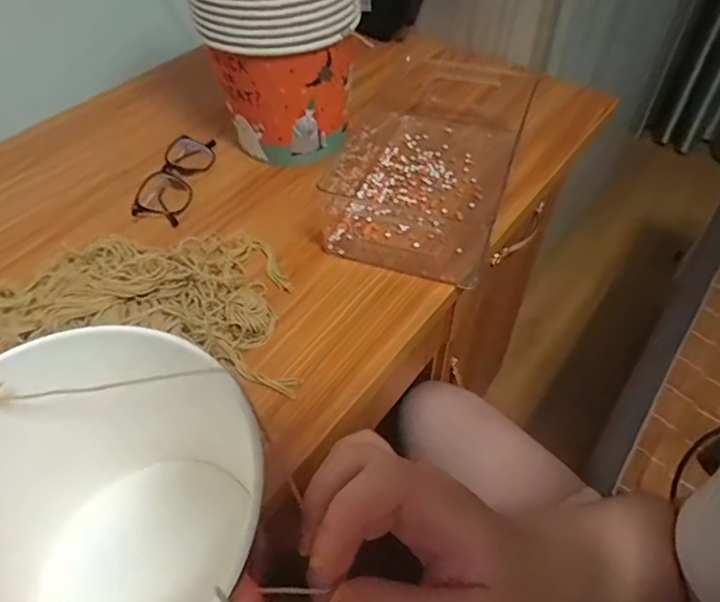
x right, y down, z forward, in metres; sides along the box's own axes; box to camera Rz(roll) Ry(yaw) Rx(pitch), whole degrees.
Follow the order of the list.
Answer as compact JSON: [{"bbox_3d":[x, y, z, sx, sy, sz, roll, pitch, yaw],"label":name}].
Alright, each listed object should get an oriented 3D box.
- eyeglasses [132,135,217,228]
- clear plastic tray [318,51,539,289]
[{"bbox_3d":[-0.195,-0.136,0.561,0.050,0.023,0.132,4,49,5],"label":"eyeglasses"},{"bbox_3d":[0.062,-0.153,0.546,0.188,0.070,0.289,15,51,14],"label":"clear plastic tray"}]

